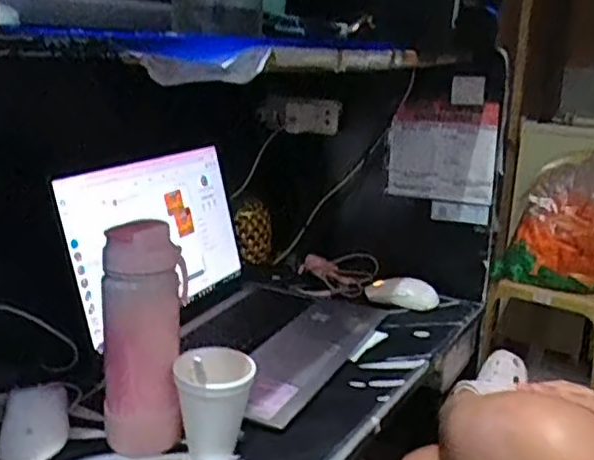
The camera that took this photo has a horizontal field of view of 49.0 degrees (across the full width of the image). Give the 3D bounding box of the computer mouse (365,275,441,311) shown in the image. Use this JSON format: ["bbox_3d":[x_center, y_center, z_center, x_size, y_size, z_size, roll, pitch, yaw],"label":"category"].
[{"bbox_3d":[0.165,0.096,1.041,0.116,0.038,0.051,9,17,25],"label":"computer mouse"}]

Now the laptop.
[{"bbox_3d":[-0.073,0.034,0.877,0.339,0.185,0.358,16,21,23],"label":"laptop"}]

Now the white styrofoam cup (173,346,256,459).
[{"bbox_3d":[-0.082,0.165,0.634,0.072,0.100,0.071,7,20,-2],"label":"white styrofoam cup"}]

